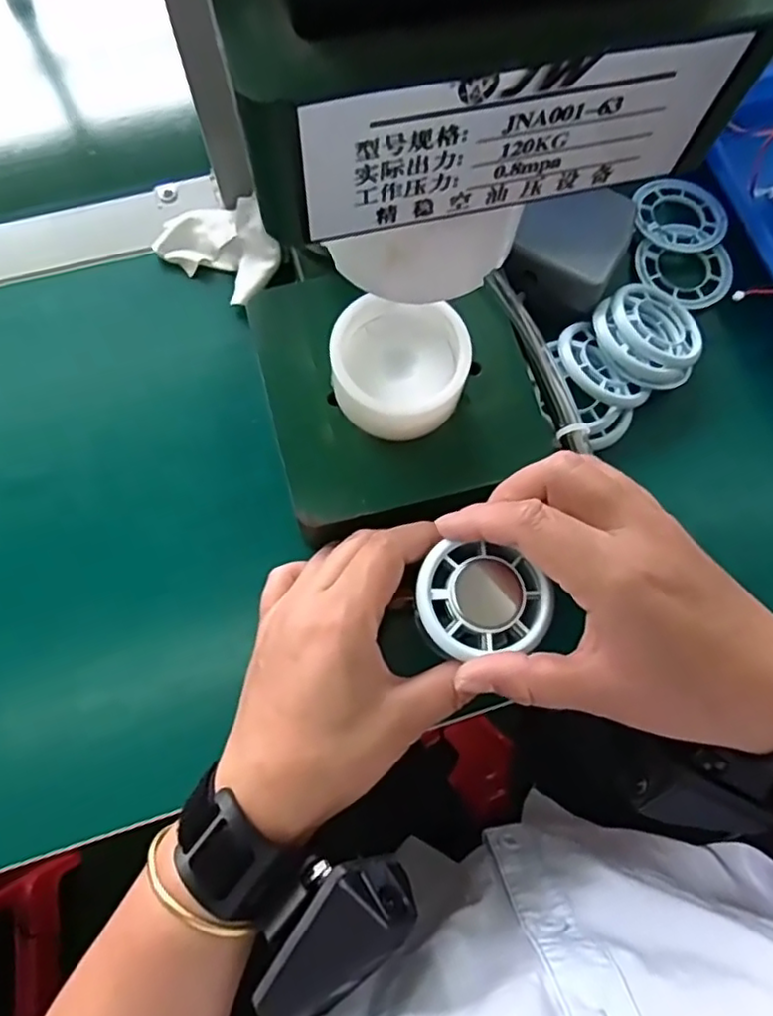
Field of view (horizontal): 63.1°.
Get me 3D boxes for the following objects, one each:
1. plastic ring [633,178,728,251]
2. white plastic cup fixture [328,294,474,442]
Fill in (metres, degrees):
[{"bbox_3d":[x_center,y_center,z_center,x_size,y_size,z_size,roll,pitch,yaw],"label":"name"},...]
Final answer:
[{"bbox_3d":[0.173,-0.173,0.372,0.052,0.005,0.047,-4,74,-3],"label":"plastic ring"},{"bbox_3d":[0.005,-0.065,0.283,0.062,0.029,0.060,1,74,-2],"label":"white plastic cup fixture"}]

